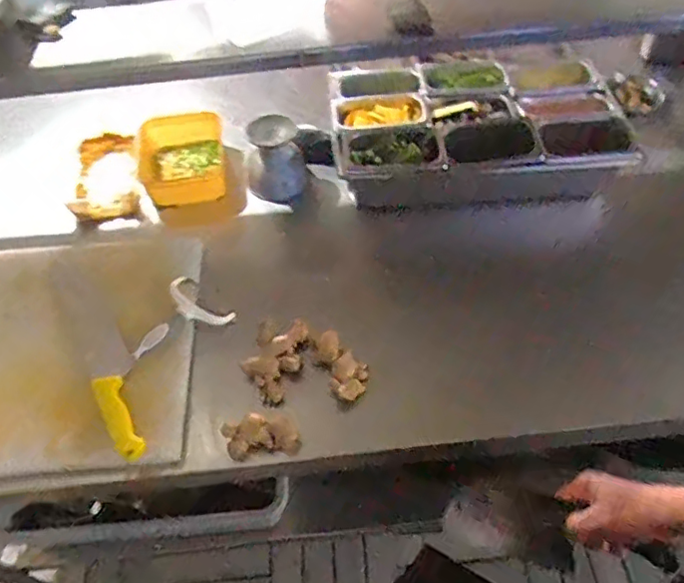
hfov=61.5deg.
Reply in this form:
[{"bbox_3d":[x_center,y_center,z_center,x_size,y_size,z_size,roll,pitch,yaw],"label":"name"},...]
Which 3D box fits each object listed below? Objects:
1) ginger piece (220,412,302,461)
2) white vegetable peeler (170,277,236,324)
[{"bbox_3d":[-0.108,0.192,0.769,0.096,0.048,0.043,-7,52,-3],"label":"ginger piece"},{"bbox_3d":[-0.227,0.019,0.899,0.115,0.023,0.056,34,61,25],"label":"white vegetable peeler"}]

